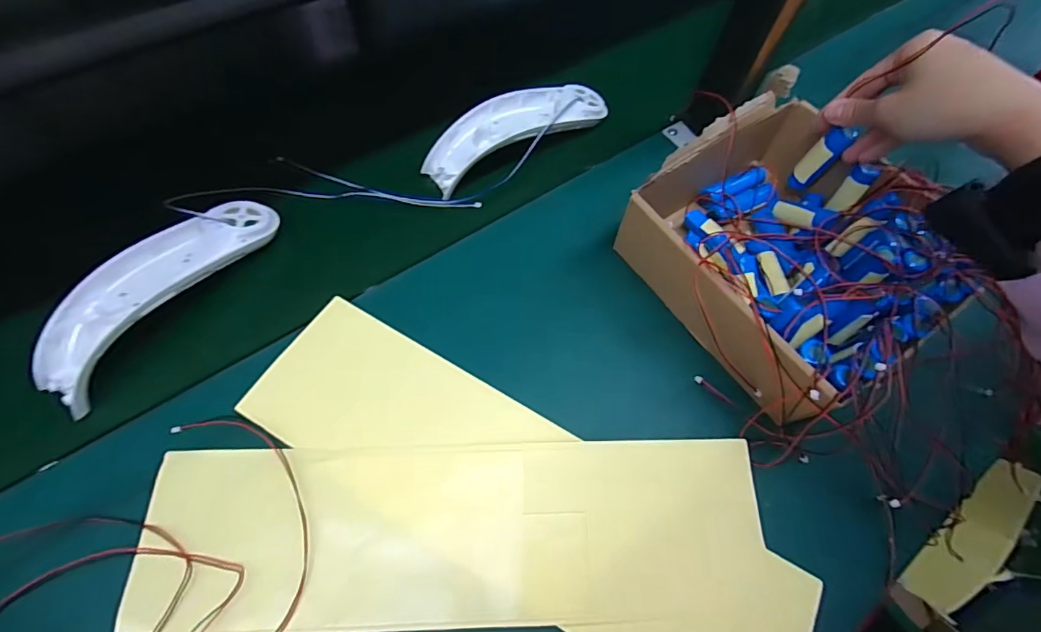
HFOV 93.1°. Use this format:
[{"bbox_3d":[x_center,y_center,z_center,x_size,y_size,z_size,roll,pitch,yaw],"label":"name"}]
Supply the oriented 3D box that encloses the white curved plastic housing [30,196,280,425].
[{"bbox_3d":[-0.277,-0.027,0.372,0.057,0.036,0.194,32,65,10],"label":"white curved plastic housing"}]

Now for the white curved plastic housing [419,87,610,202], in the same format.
[{"bbox_3d":[-0.004,-0.182,0.469,0.188,0.037,0.056,-32,70,-20],"label":"white curved plastic housing"}]

